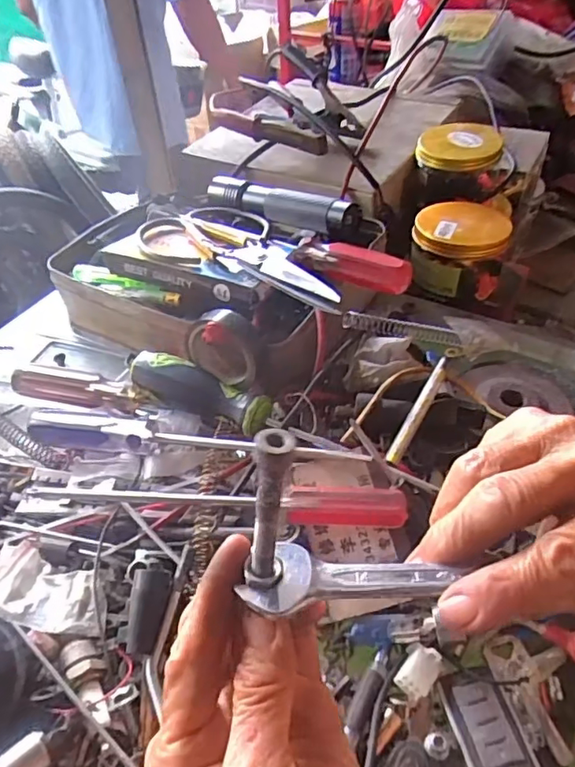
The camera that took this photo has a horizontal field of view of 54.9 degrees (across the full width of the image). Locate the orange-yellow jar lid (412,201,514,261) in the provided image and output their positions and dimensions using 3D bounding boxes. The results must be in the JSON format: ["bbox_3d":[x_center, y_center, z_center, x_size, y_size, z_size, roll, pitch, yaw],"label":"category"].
[{"bbox_3d":[0.157,-0.140,0.499,0.083,0.017,0.078,6,46,8],"label":"orange-yellow jar lid"}]

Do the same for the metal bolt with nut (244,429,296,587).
[{"bbox_3d":[-0.006,0.043,0.183,0.013,0.061,0.012,5,36,-3],"label":"metal bolt with nut"}]

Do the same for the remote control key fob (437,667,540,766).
[{"bbox_3d":[0.095,0.164,0.258,0.033,0.006,0.055,-10,46,-7],"label":"remote control key fob"}]

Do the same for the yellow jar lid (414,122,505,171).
[{"bbox_3d":[0.175,-0.245,0.565,0.080,0.020,0.080,10,47,11],"label":"yellow jar lid"}]

